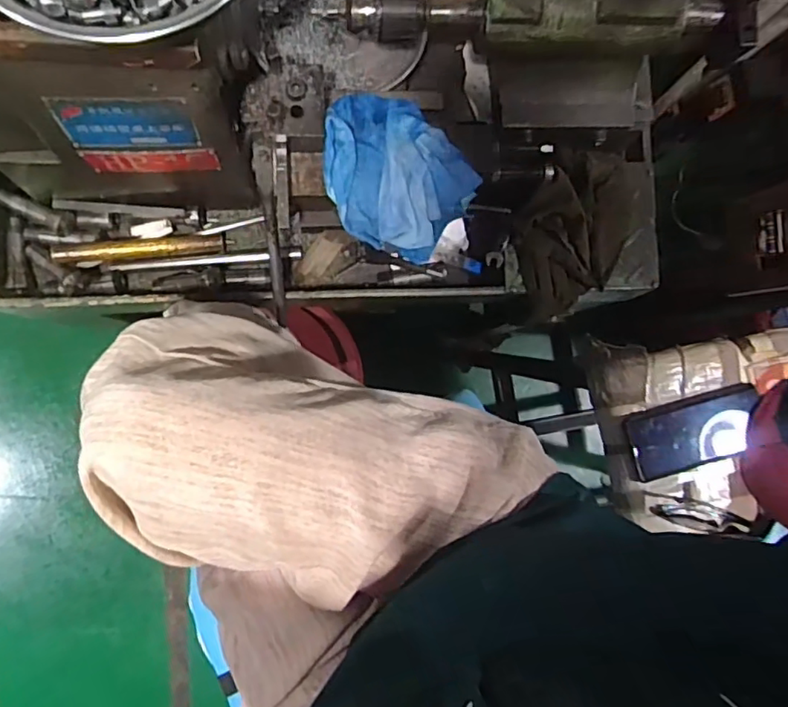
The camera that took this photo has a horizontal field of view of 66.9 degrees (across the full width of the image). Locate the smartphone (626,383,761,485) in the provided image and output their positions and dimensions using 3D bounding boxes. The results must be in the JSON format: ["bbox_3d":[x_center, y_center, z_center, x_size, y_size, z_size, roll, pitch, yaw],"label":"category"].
[{"bbox_3d":[0.335,0.086,0.665,0.155,0.016,0.072,-16,75,-5],"label":"smartphone"}]

